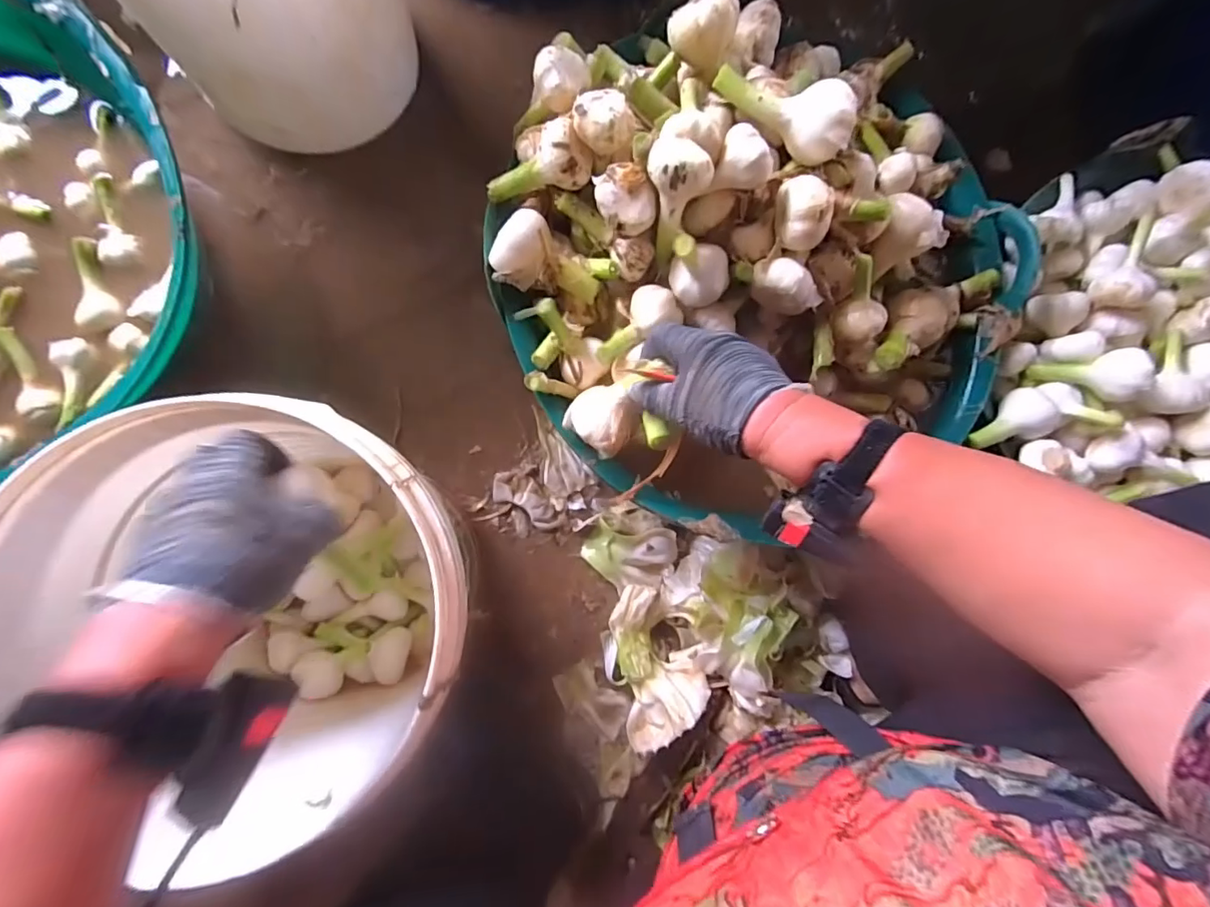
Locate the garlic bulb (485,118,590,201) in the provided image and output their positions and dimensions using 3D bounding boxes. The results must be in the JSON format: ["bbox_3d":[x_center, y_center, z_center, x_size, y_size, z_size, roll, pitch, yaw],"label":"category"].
[{"bbox_3d":[-0.059,-0.241,0.443,0.096,0.037,0.039,-5,81,36],"label":"garlic bulb"}]

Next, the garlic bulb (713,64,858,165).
[{"bbox_3d":[0.146,-0.281,0.410,0.114,0.041,0.045,34,82,2],"label":"garlic bulb"}]

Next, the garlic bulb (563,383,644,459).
[{"bbox_3d":[-0.002,-0.031,0.443,0.057,0.048,0.048,42,83,3],"label":"garlic bulb"}]

